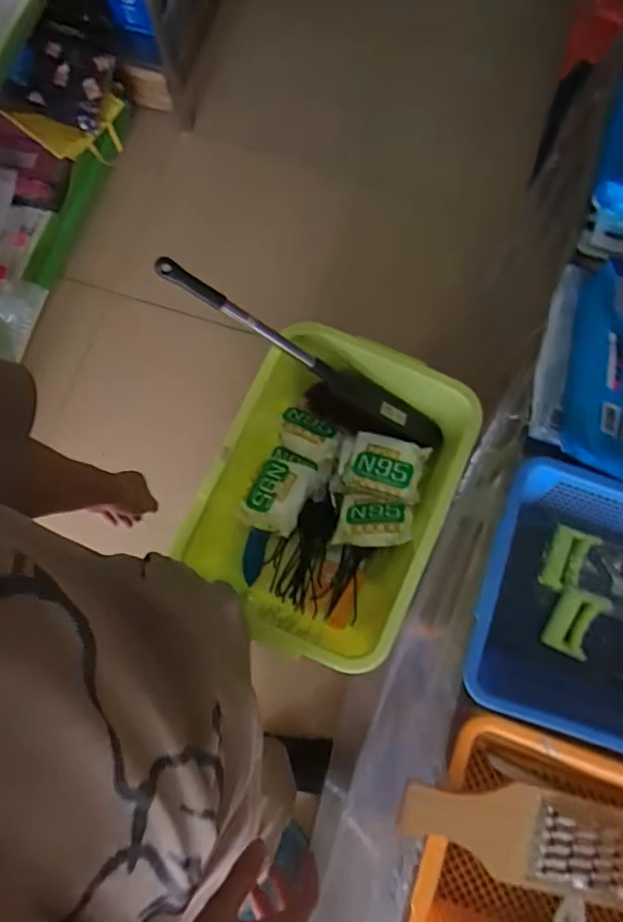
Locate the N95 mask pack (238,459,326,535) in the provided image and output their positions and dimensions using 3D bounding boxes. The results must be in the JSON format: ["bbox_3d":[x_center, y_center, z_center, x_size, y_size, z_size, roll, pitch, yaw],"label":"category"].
[{"bbox_3d":[-0.059,0.069,1.090,0.126,0.087,0.152,23,79,6],"label":"N95 mask pack"}]

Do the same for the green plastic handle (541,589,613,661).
[{"bbox_3d":[0.335,0.204,0.717,0.054,0.023,0.086,28,94,19],"label":"green plastic handle"}]

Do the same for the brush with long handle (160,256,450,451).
[{"bbox_3d":[-0.012,-0.163,0.997,0.588,0.124,0.086,30,77,-29],"label":"brush with long handle"}]

